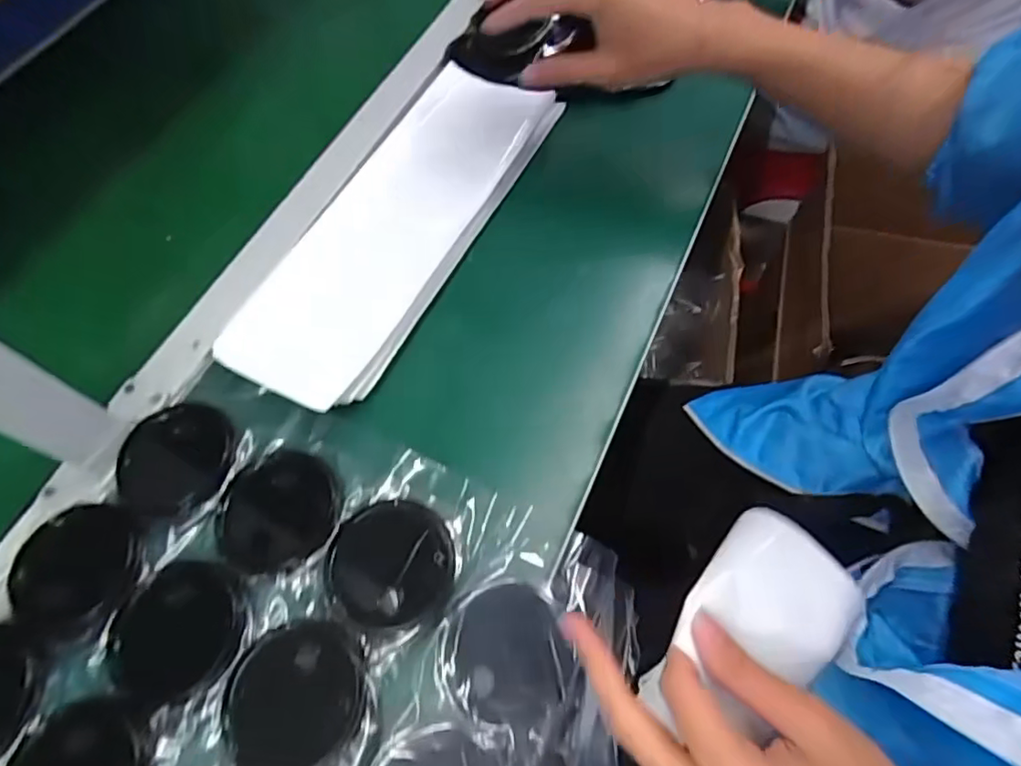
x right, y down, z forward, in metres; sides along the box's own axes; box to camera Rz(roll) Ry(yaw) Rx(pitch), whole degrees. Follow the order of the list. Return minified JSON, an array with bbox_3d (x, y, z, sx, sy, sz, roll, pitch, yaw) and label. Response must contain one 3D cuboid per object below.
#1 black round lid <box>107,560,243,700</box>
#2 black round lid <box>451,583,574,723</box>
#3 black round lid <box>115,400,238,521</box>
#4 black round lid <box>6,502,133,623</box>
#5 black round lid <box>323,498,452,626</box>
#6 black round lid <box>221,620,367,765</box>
[{"bbox_3d":[-0.198,0.144,0.347,0.075,0.004,0.071,-1,63,3],"label":"black round lid"},{"bbox_3d":[0.001,0.150,0.331,0.064,0.007,0.068,-3,63,2],"label":"black round lid"},{"bbox_3d":[-0.227,0.051,0.402,0.068,0.016,0.076,-1,63,3],"label":"black round lid"},{"bbox_3d":[-0.277,0.112,0.373,0.065,0.014,0.069,-1,63,3],"label":"black round lid"},{"bbox_3d":[-0.073,0.108,0.359,0.074,0.005,0.071,-1,63,3],"label":"black round lid"},{"bbox_3d":[-0.120,0.173,0.327,0.074,0.004,0.074,-1,63,3],"label":"black round lid"}]

